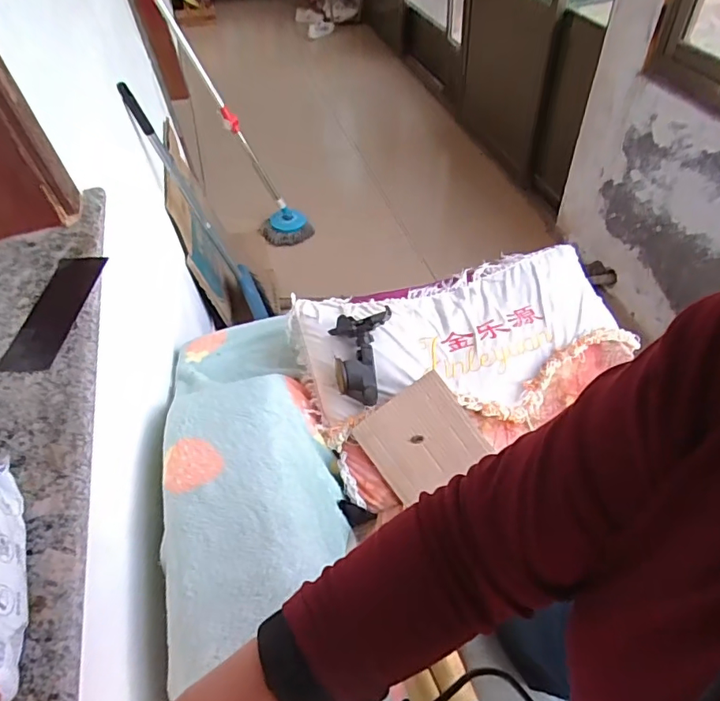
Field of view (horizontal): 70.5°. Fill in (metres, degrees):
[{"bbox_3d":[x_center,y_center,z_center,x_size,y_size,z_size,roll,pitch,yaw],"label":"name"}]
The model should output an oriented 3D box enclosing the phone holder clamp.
[{"bbox_3d":[-0.003,0.008,0.804,0.090,0.048,0.152,2,77,7],"label":"phone holder clamp"}]

